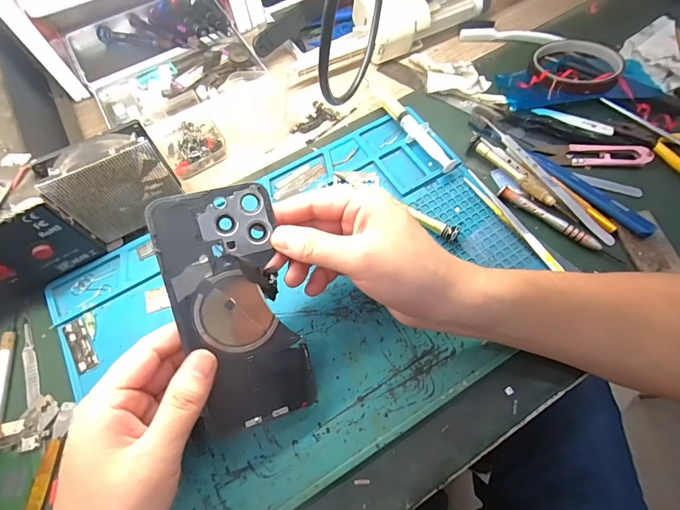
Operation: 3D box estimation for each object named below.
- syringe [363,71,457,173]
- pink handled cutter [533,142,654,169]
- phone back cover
[{"bbox_3d":[0.064,-0.141,0.365,0.025,0.016,0.156,-24,68,-9],"label":"syringe"},{"bbox_3d":[0.245,-0.098,0.347,0.095,0.018,0.028,1,66,2],"label":"pink handled cutter"},{"bbox_3d":[-0.066,0.036,0.232,0.072,0.007,0.154,-15,97,-17],"label":"phone back cover"}]

